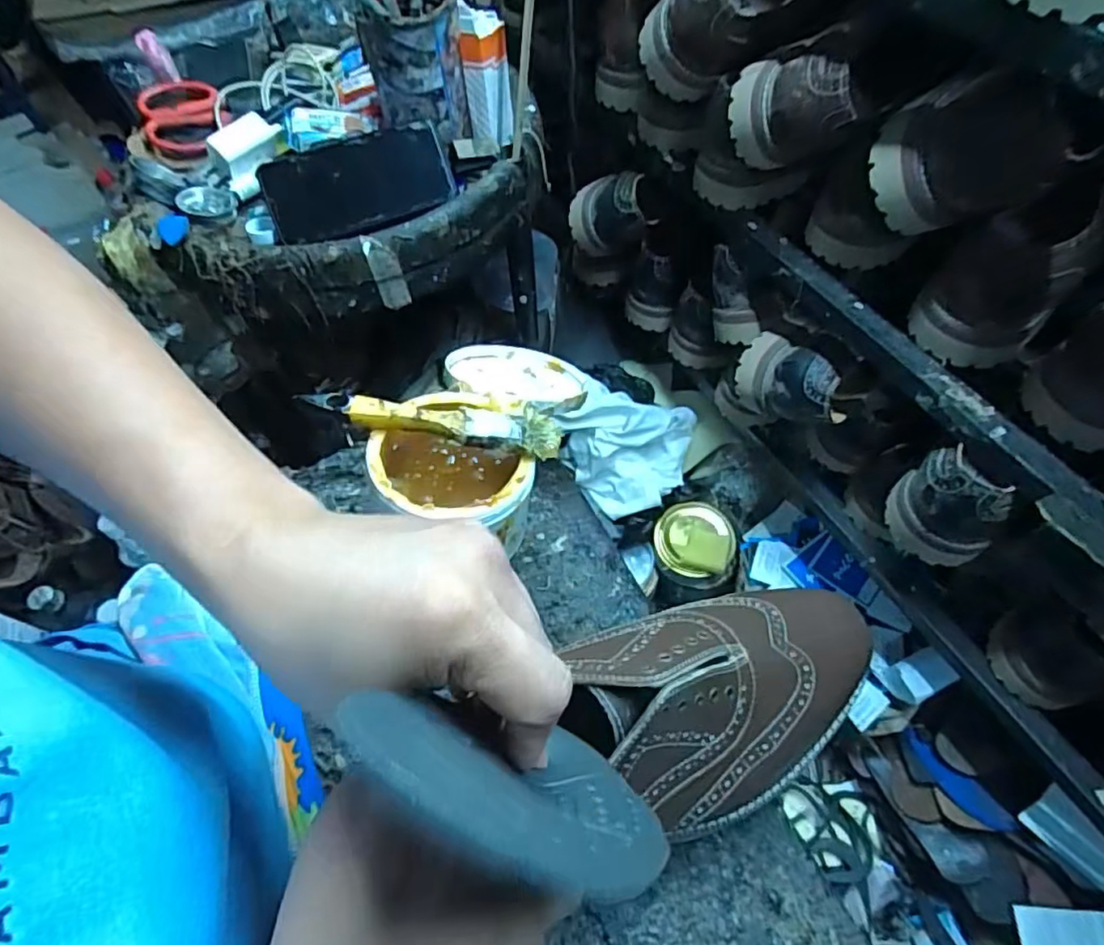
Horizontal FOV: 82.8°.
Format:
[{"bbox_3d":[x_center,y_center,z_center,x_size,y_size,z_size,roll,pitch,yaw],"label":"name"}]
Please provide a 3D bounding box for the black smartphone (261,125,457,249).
[{"bbox_3d":[-0.172,-0.253,0.554,0.158,0.013,0.084,-16,96,-5],"label":"black smartphone"}]

